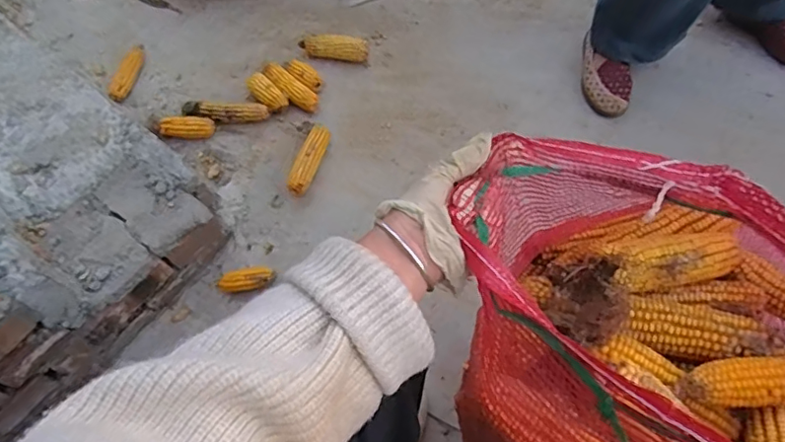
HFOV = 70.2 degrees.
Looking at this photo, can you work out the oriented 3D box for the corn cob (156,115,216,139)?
[{"bbox_3d":[-0.431,-0.196,1.168,0.111,0.036,0.034,-2,61,-19],"label":"corn cob"}]

